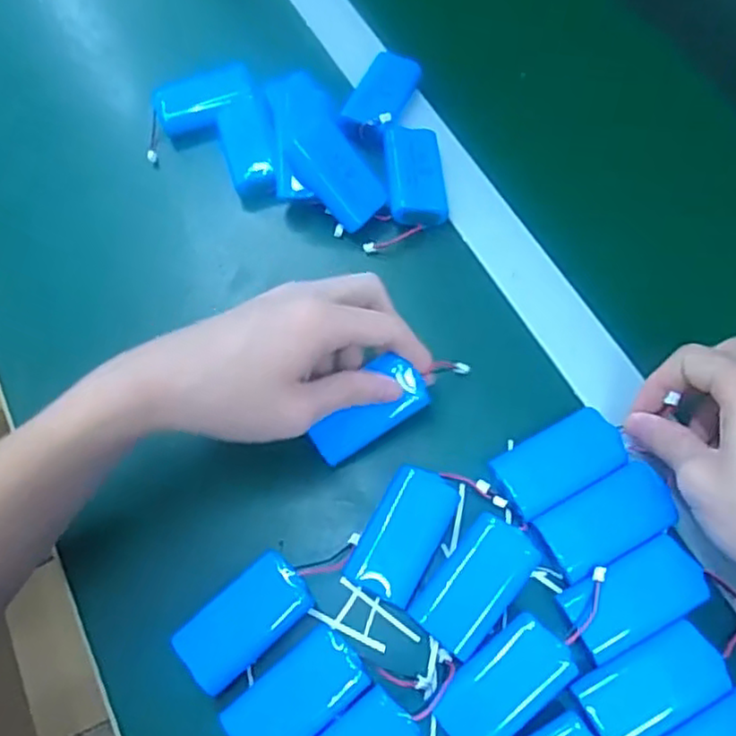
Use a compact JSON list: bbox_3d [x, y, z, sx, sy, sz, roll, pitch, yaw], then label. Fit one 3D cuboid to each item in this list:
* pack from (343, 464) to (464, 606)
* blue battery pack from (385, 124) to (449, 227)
[{"bbox_3d":[0.020,0.088,0.359,0.038,0.015,0.068,27,70,13],"label":"pack"},{"bbox_3d":[0.031,-0.126,0.444,0.036,0.024,0.070,-5,66,0],"label":"blue battery pack"}]

